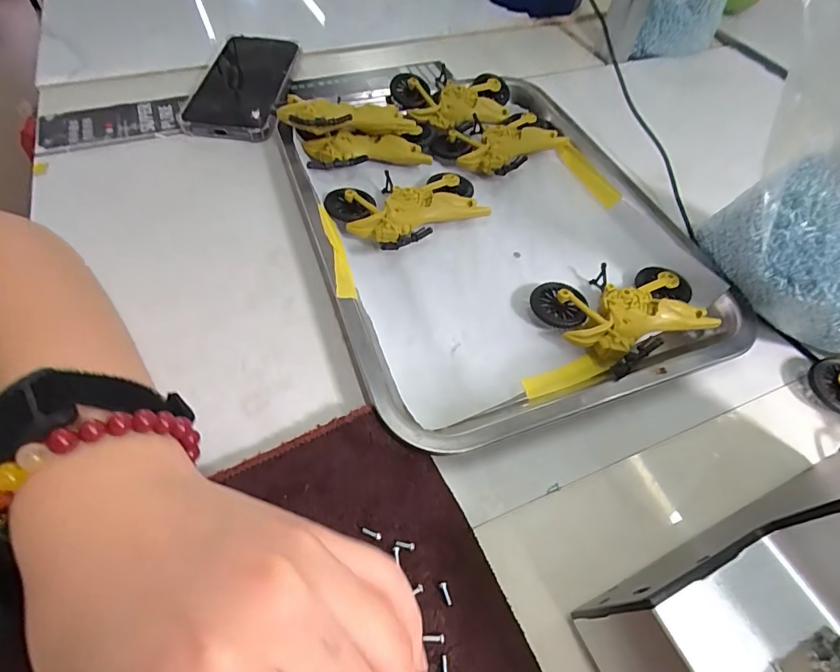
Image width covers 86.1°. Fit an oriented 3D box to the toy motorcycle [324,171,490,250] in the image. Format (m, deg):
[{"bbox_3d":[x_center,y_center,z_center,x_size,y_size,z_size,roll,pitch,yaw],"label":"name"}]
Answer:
[{"bbox_3d":[-0.008,-0.100,0.345,0.109,0.030,0.072,-30,62,-22],"label":"toy motorcycle"}]

